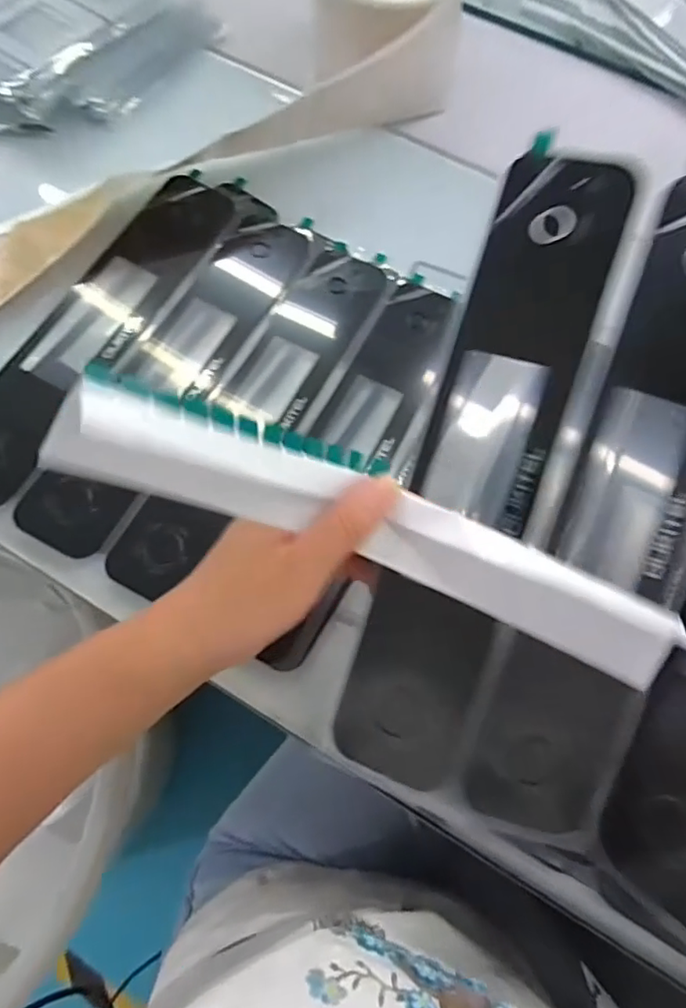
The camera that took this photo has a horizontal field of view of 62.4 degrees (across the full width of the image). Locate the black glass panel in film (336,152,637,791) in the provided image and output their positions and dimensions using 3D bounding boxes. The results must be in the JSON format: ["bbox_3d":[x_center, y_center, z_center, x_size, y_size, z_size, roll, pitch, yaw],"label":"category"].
[{"bbox_3d":[0.067,-0.011,0.278,0.065,0.010,0.309,17,95,11],"label":"black glass panel in film"}]

